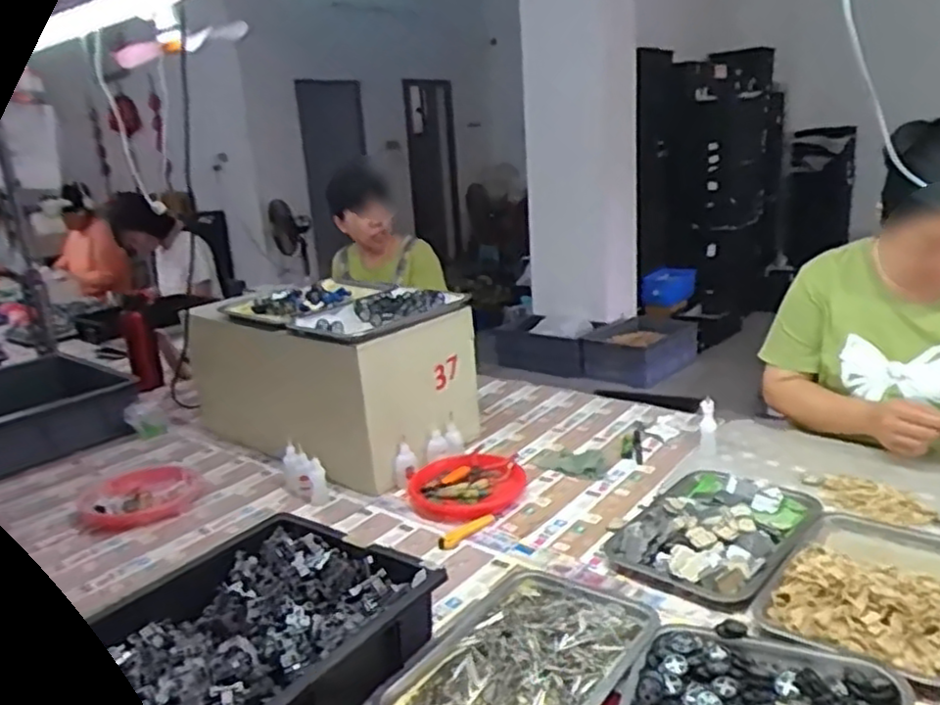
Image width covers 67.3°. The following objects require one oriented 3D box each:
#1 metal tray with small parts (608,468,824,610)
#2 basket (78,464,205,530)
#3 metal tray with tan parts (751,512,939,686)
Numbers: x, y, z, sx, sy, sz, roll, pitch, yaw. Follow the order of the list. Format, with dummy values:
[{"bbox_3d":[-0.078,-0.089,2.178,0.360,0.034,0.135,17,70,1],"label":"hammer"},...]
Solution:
[{"bbox_3d":[0.346,0.242,0.998,0.212,0.039,0.300,9,22,44],"label":"metal tray with small parts"},{"bbox_3d":[-0.587,0.256,1.266,0.193,0.040,0.182,-14,17,-24],"label":"basket"},{"bbox_3d":[0.495,0.267,0.849,0.209,0.043,0.320,8,21,42],"label":"metal tray with tan parts"}]

